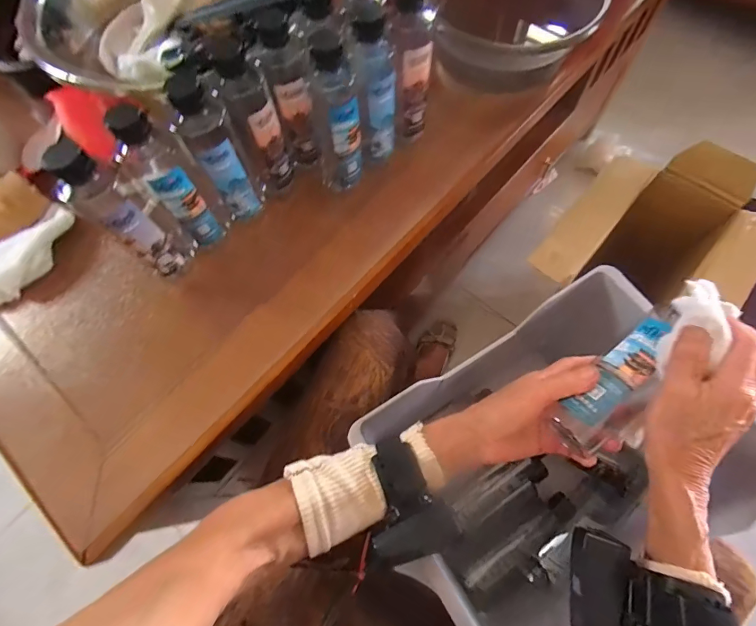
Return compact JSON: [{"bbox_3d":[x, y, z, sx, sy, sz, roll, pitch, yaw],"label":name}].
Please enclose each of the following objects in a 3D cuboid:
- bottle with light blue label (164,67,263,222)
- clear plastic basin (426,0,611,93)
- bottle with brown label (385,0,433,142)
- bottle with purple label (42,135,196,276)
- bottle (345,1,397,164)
[{"bbox_3d":[-0.167,-0.164,0.432,0.048,0.187,0.045,-28,69,-9],"label":"bottle with light blue label"},{"bbox_3d":[0.179,-0.416,0.573,0.204,0.093,0.210,-1,68,2],"label":"clear plastic basin"},{"bbox_3d":[0.037,-0.273,0.477,0.046,0.189,0.055,0,68,2],"label":"bottle with brown label"},{"bbox_3d":[-0.246,-0.096,0.408,0.052,0.192,0.045,-42,72,-14],"label":"bottle with purple label"},{"bbox_3d":[-0.003,-0.237,0.463,0.047,0.196,0.043,-5,68,1],"label":"bottle"}]

